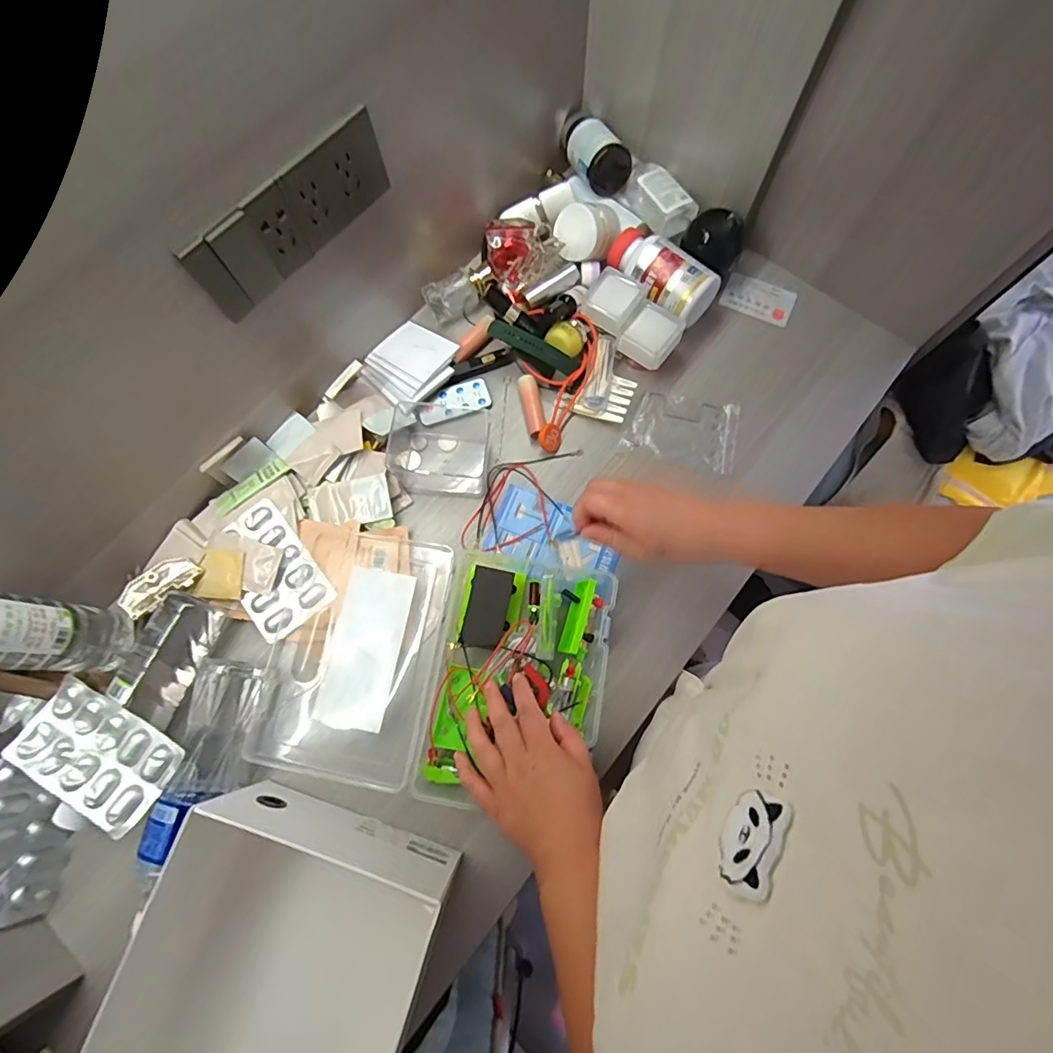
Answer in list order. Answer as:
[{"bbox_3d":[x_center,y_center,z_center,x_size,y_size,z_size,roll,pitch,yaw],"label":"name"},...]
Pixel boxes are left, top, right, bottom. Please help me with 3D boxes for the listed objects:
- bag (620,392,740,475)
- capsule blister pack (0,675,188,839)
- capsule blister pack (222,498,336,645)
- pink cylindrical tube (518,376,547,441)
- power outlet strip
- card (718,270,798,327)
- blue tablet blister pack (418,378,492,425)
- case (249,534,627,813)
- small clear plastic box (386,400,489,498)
[{"bbox_3d":[0.180,-0.113,0.594,0.119,0.006,0.081,18,73,6],"label":"bag"},{"bbox_3d":[-0.378,0.198,0.455,0.137,0.013,0.080,28,76,9],"label":"capsule blister pack"},{"bbox_3d":[-0.266,0.044,0.539,0.081,0.005,0.134,-37,81,-10],"label":"capsule blister pack"},{"bbox_3d":[0.007,-0.138,0.594,0.020,0.023,0.077,-12,74,-2],"label":"pink cylindrical tube"},{"bbox_3d":[-0.193,-0.261,0.436,0.011,0.069,0.193,40,78,12],"label":"power outlet strip"},{"bbox_3d":[0.284,-0.280,0.636,0.084,0.008,0.054,26,80,8],"label":"card"},{"bbox_3d":[-0.083,-0.145,0.602,0.084,0.008,0.039,-19,74,-4],"label":"blue tablet blister pack"},{"bbox_3d":[-0.087,0.130,0.506,0.316,0.037,0.232,9,74,4],"label":"case"},{"bbox_3d":[-0.097,-0.092,0.583,0.107,0.032,0.107,6,74,3],"label":"small clear plastic box"}]

